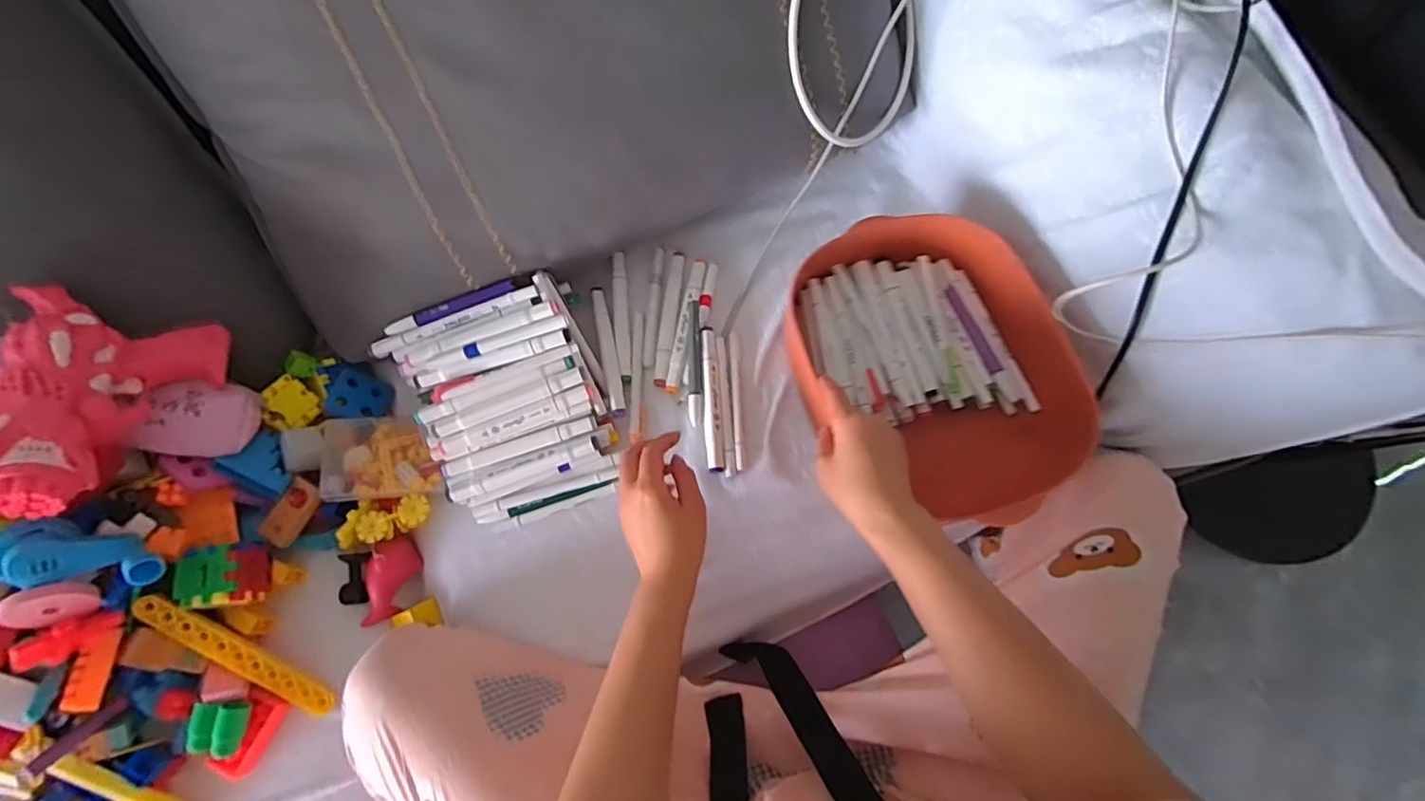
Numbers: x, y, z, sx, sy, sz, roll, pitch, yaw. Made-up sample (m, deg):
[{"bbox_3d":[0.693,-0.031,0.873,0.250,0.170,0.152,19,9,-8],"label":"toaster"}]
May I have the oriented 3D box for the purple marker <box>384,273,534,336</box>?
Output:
[{"bbox_3d":[-0.241,-0.091,0.590,0.144,0.013,0.012,-20,77,-5],"label":"purple marker"}]

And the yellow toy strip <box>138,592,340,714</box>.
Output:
[{"bbox_3d":[-0.414,0.224,0.545,0.175,0.017,0.022,40,78,-15],"label":"yellow toy strip"}]

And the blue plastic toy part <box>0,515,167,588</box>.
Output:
[{"bbox_3d":[-0.492,0.121,0.483,0.105,0.040,0.050,18,73,-33],"label":"blue plastic toy part"}]

